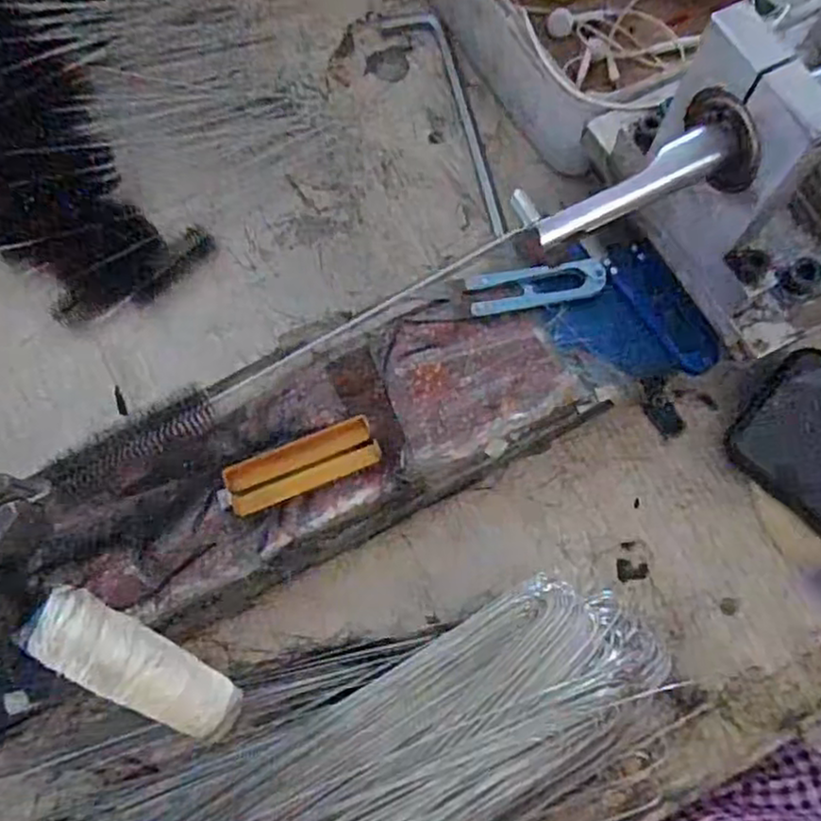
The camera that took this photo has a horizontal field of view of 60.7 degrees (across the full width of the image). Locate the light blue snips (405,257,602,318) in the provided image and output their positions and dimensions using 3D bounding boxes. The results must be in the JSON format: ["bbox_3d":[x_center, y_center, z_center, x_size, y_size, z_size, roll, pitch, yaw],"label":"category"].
[{"bbox_3d":[0.052,-0.063,0.362,0.096,0.006,0.022,-8,73,0],"label":"light blue snips"}]

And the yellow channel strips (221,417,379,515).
[{"bbox_3d":[-0.051,0.025,0.334,0.071,0.009,0.025,-22,103,-6],"label":"yellow channel strips"}]

